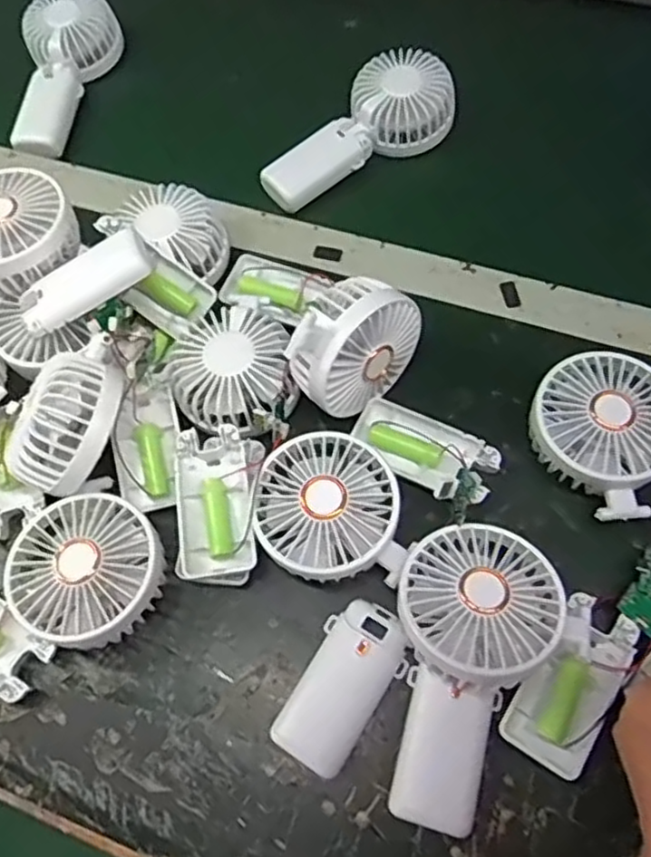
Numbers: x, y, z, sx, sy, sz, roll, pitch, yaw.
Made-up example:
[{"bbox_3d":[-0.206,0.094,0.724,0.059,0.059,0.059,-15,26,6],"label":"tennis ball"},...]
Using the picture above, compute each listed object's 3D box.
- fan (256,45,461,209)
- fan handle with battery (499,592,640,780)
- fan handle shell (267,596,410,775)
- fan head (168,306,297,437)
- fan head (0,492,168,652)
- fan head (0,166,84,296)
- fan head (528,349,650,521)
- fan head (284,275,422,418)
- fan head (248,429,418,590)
[{"bbox_3d":[0.026,-0.249,0.581,0.185,0.042,0.081,-37,66,-2],"label":"fan"},{"bbox_3d":[0.137,0.139,0.372,0.045,0.027,0.090,32,68,17],"label":"fan handle with battery"},{"bbox_3d":[0.010,0.144,0.386,0.048,0.019,0.090,34,71,18],"label":"fan handle shell"},{"bbox_3d":[-0.060,-0.042,0.446,0.080,0.026,0.085,-2,64,3],"label":"fan head"},{"bbox_3d":[-0.140,0.084,0.402,0.082,0.032,0.082,-2,64,3],"label":"fan head"},{"bbox_3d":[-0.214,-0.136,0.463,0.081,0.030,0.081,-35,67,-12],"label":"fan head"},{"bbox_3d":[0.170,0.003,0.424,0.090,0.045,0.093,33,71,18],"label":"fan head"},{"bbox_3d":[0.020,-0.051,0.428,0.045,0.086,0.086,38,73,19],"label":"fan head"},{"bbox_3d":[0.000,0.049,0.404,0.083,0.032,0.088,-15,64,-3],"label":"fan head"}]

